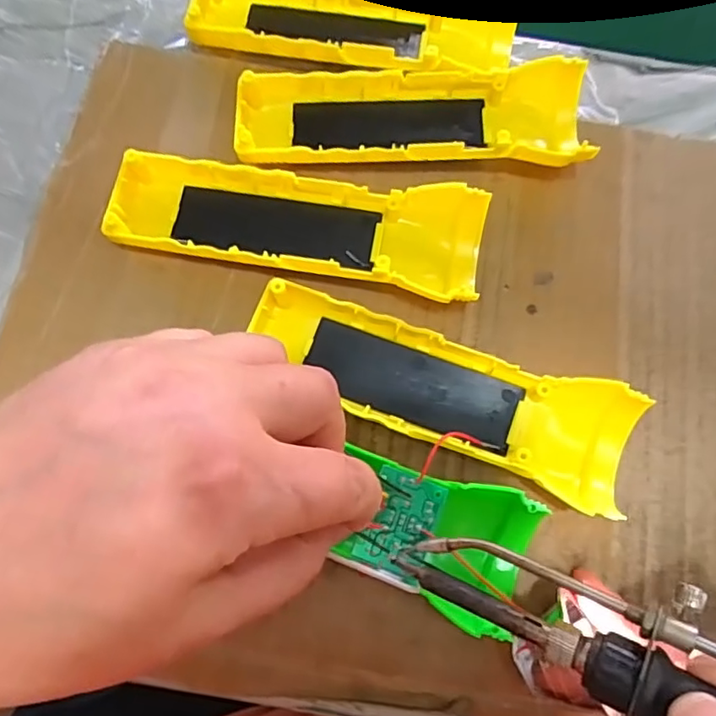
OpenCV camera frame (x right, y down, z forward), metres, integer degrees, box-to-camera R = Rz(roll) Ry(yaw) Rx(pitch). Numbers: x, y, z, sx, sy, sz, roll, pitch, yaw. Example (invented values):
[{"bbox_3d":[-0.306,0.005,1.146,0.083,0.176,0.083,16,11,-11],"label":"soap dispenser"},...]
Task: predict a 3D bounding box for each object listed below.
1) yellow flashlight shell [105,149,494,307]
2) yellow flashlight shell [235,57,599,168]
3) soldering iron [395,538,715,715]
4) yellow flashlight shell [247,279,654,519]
[{"bbox_3d":[-0.026,-0.059,0.255,0.161,0.026,0.050,12,74,1],"label":"yellow flashlight shell"},{"bbox_3d":[0.027,-0.116,0.274,0.164,0.025,0.060,0,75,-2],"label":"yellow flashlight shell"},{"bbox_3d":[0.106,0.092,0.153,0.209,0.019,0.034,19,73,29],"label":"soldering iron"},{"bbox_3d":[0.033,0.012,0.238,0.160,0.027,0.046,23,75,4],"label":"yellow flashlight shell"}]

